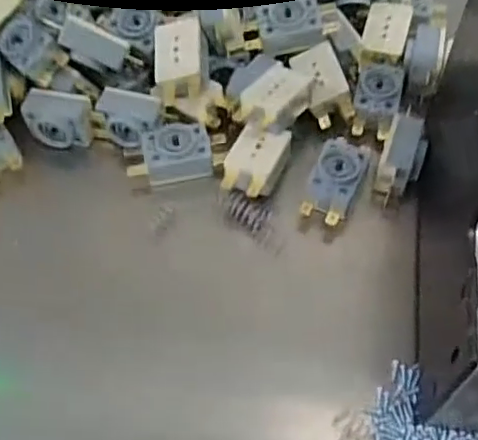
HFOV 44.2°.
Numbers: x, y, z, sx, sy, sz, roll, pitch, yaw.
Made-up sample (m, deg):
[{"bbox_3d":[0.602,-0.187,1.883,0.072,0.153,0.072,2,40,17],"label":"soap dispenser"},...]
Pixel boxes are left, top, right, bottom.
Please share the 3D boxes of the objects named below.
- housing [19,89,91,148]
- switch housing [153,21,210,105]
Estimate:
[{"bbox_3d":[-0.106,-0.060,0.347,0.039,0.032,0.021,10,38,3],"label":"housing"},{"bbox_3d":[-0.032,-0.088,0.336,0.029,0.028,0.040,-4,64,-2],"label":"switch housing"}]

